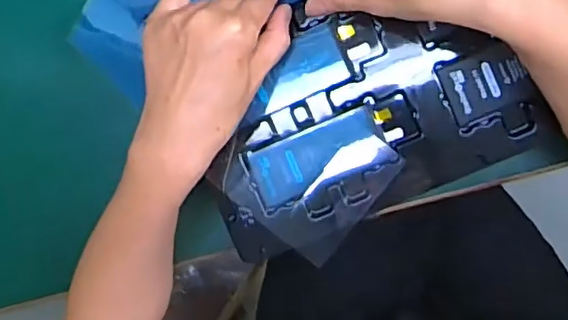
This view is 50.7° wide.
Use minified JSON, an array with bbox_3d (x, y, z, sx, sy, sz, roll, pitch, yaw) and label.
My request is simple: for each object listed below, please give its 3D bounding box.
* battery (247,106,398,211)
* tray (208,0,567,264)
[{"bbox_3d":[0.027,-0.002,0.431,0.103,0.004,0.044,-22,91,10],"label":"battery"},{"bbox_3d":[0.086,-0.089,0.429,0.323,0.046,0.246,-21,91,10],"label":"tray"}]

